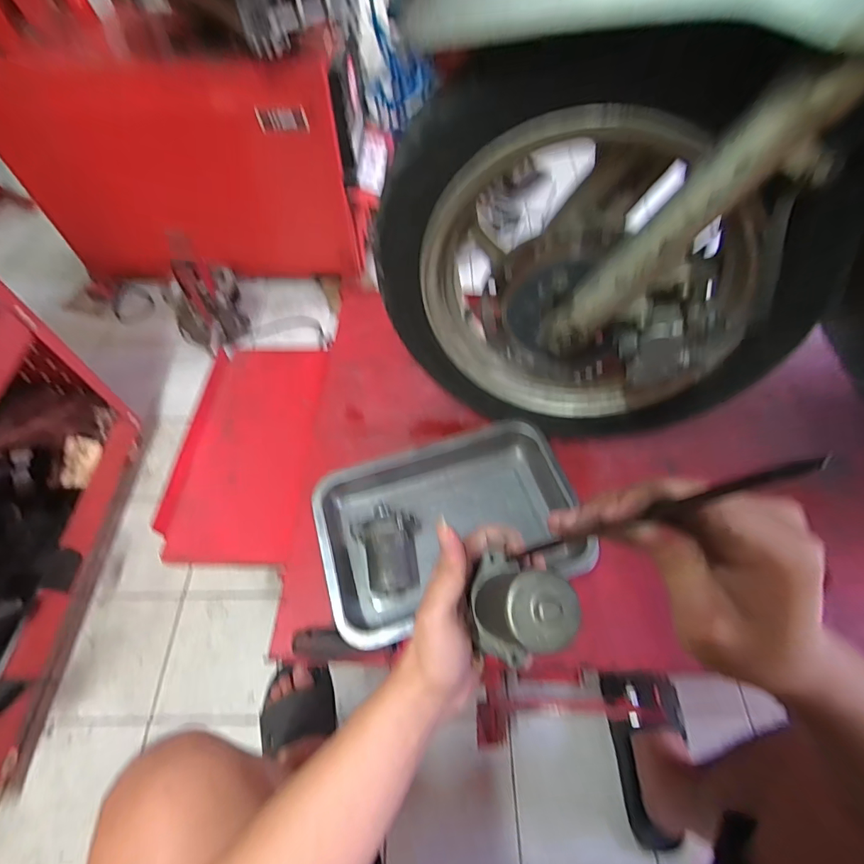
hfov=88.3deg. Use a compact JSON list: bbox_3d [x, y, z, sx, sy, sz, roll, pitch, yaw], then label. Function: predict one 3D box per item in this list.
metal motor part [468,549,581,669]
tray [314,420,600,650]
[{"bbox_3d":[0.061,0.119,0.301,0.055,0.080,0.060,38,64,-5],"label":"metal motor part"},{"bbox_3d":[0.017,0.109,0.555,0.307,0.058,0.214,-16,60,-9],"label":"tray"}]

